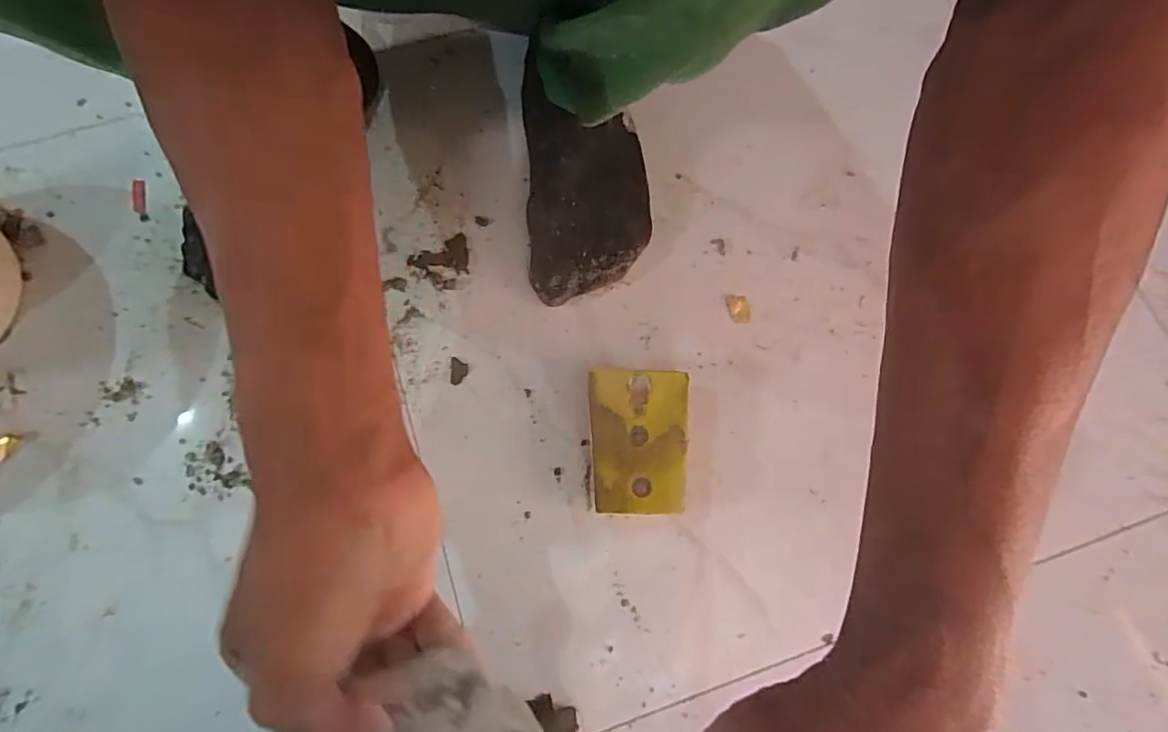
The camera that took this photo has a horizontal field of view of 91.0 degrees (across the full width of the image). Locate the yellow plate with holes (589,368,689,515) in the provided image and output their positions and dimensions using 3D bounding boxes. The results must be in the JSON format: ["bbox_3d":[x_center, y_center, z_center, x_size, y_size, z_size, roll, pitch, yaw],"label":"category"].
[{"bbox_3d":[0.038,0.058,0.432,0.071,0.039,0.102,4,73,0],"label":"yellow plate with holes"}]

